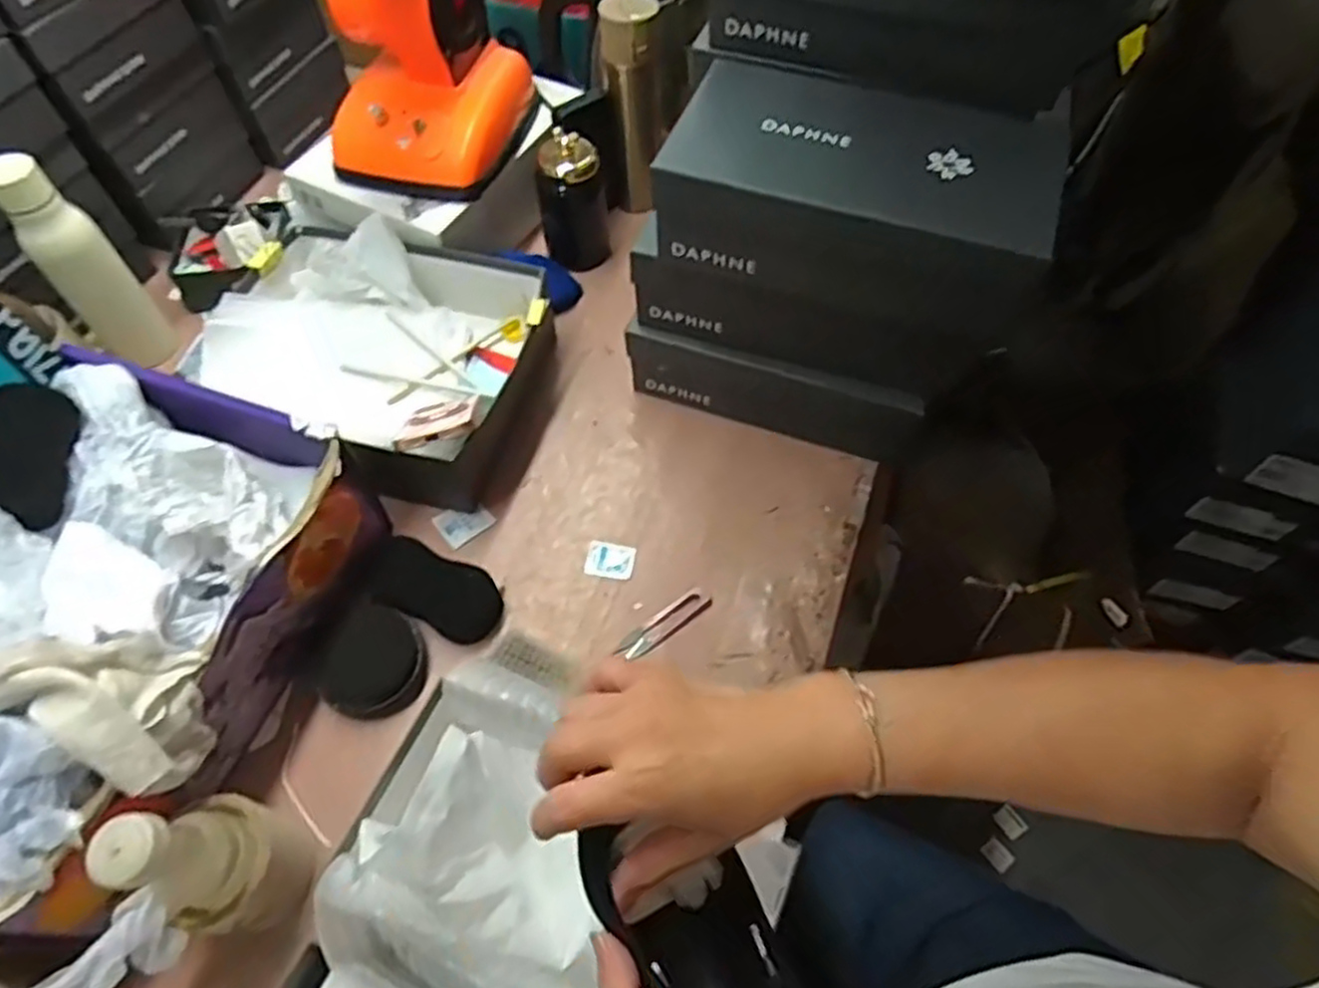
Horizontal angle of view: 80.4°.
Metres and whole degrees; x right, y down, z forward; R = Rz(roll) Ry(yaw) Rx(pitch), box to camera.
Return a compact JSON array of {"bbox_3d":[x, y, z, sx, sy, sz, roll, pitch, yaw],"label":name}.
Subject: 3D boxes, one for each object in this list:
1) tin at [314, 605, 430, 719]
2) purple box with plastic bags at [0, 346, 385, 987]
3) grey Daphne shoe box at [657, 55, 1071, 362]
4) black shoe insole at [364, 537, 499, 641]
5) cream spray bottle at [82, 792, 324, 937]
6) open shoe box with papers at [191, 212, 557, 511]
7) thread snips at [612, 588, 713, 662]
[{"bbox_3d":[-0.252,0.145,0.681,0.085,0.043,0.091,0,59,1],"label":"tin"},{"bbox_3d":[-0.451,0.099,0.608,0.297,0.183,0.392,16,60,10],"label":"purple box with plastic bags"},{"bbox_3d":[0.160,-0.239,0.641,0.290,0.119,0.159,19,61,12],"label":"grey Daphne shoe box"},{"bbox_3d":[-0.207,0.087,0.717,0.126,0.039,0.064,24,62,14],"label":"black shoe insole"},{"bbox_3d":[-0.302,0.251,0.532,0.063,0.185,0.086,8,59,6],"label":"cream spray bottle"},{"bbox_3d":[-0.294,-0.141,0.807,0.317,0.094,0.275,15,60,10],"label":"open shoe box with papers"},{"bbox_3d":[0.004,0.117,0.708,0.095,0.009,0.025,-33,64,-18],"label":"thread snips"}]

